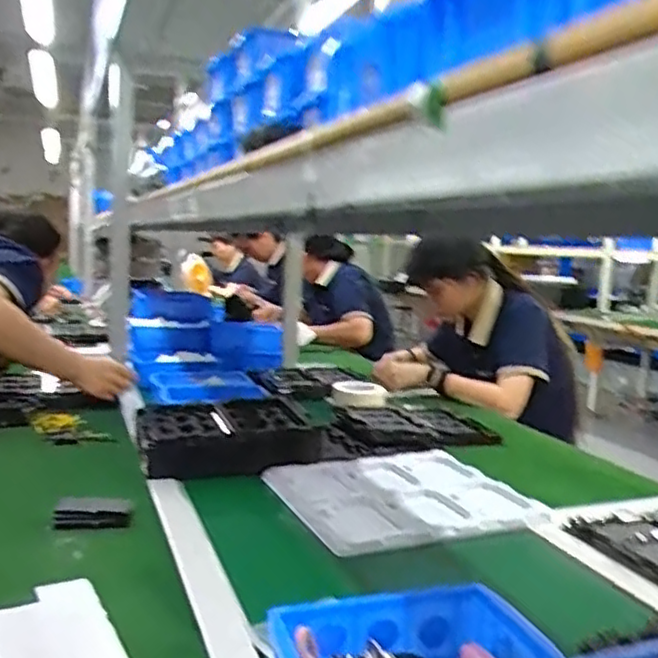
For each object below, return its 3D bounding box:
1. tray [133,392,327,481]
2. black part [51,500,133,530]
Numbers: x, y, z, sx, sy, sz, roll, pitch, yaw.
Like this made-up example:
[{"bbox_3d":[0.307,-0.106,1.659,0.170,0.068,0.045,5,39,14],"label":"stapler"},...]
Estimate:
[{"bbox_3d":[-0.166,0.174,1.152,0.298,0.070,0.218,0,9,-21],"label":"tray"},{"bbox_3d":[-0.284,0.223,0.841,0.091,0.022,0.032,1,8,-9],"label":"black part"}]

